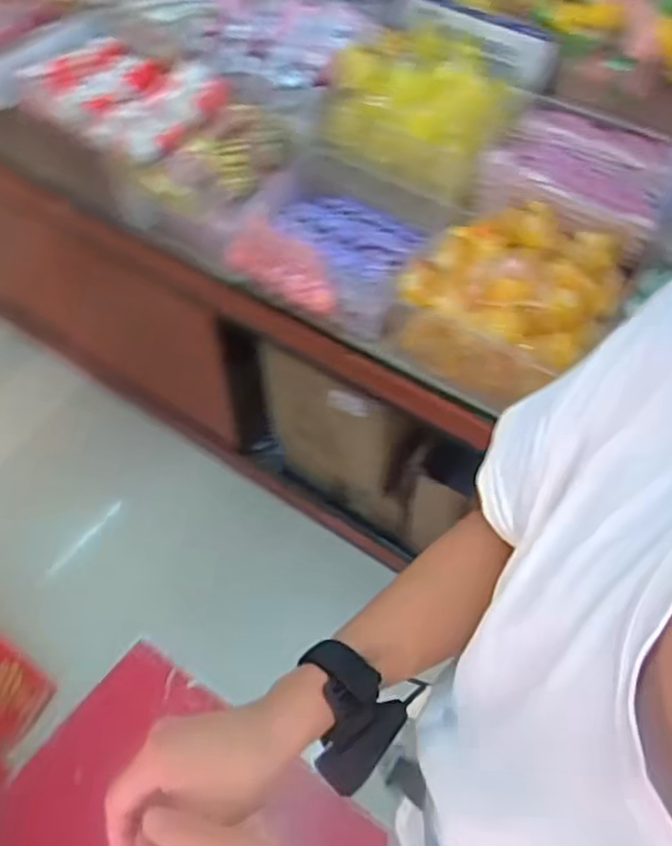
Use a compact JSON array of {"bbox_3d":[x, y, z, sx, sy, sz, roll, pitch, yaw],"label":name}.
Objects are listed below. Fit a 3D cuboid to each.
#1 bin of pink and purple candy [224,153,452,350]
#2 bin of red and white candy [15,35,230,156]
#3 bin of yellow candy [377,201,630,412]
[{"bbox_3d":[-0.008,-0.298,1.167,0.306,0.112,0.260,22,57,14],"label":"bin of pink and purple candy"},{"bbox_3d":[-0.365,-0.572,1.234,0.321,0.084,0.223,31,60,20],"label":"bin of red and white candy"},{"bbox_3d":[0.252,-0.179,1.047,0.273,0.155,0.246,34,61,21],"label":"bin of yellow candy"}]

